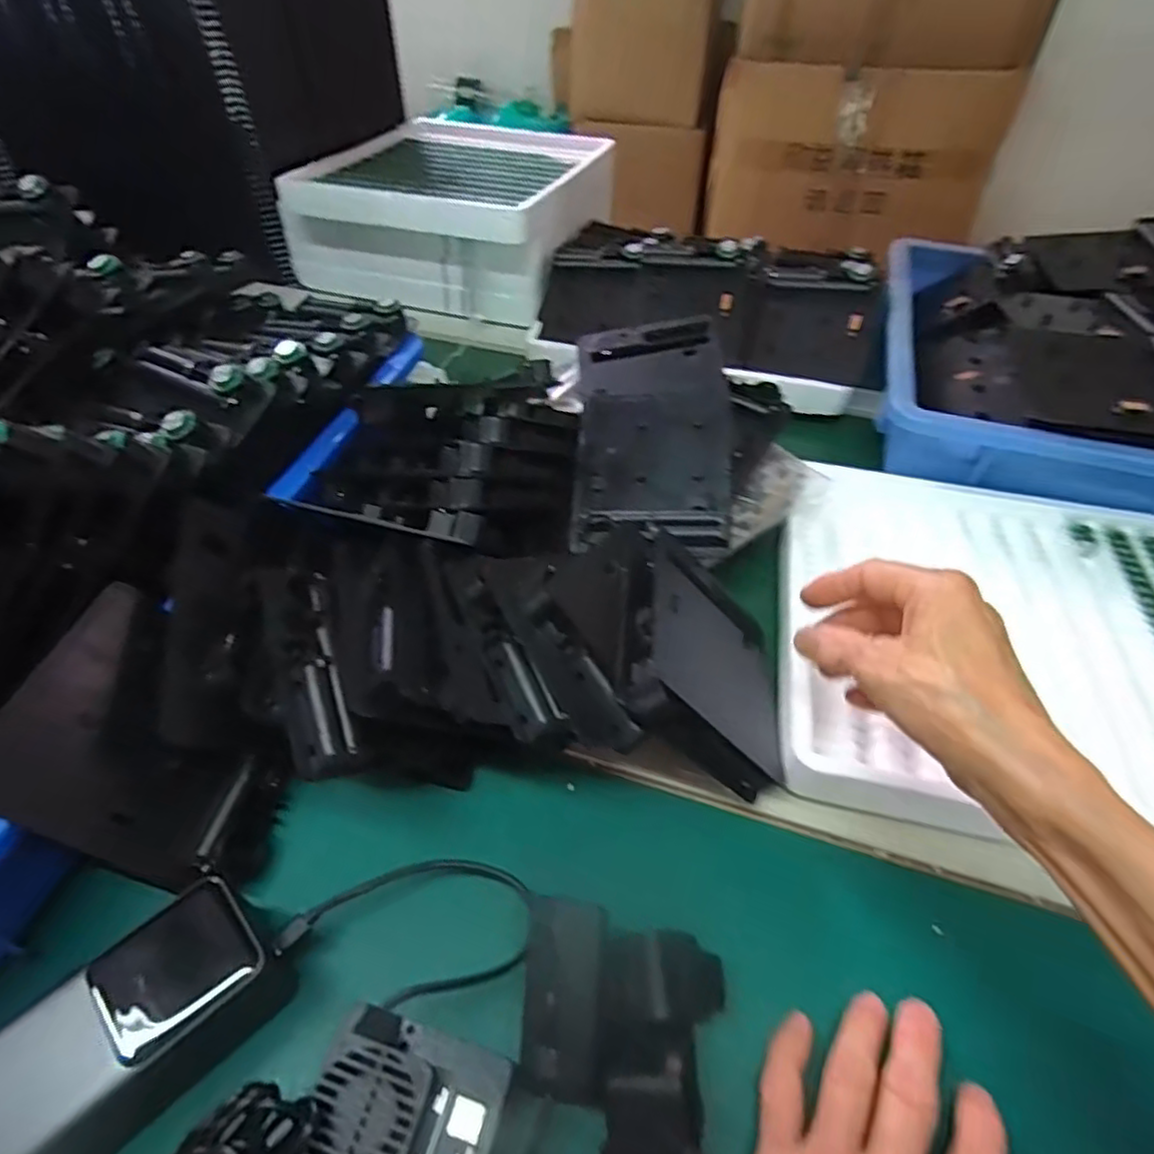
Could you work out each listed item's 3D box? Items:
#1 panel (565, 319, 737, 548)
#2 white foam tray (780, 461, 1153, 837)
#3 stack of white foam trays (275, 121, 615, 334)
[{"bbox_3d":[0.056,-0.113,0.489,0.111,0.014,0.205,-2,61,10],"label":"panel"},{"bbox_3d":[0.302,0.031,0.430,0.322,0.024,0.296,11,47,9],"label":"white foam tray"},{"bbox_3d":[-0.131,-0.443,0.805,0.316,0.120,0.324,21,50,18],"label":"stack of white foam trays"}]

